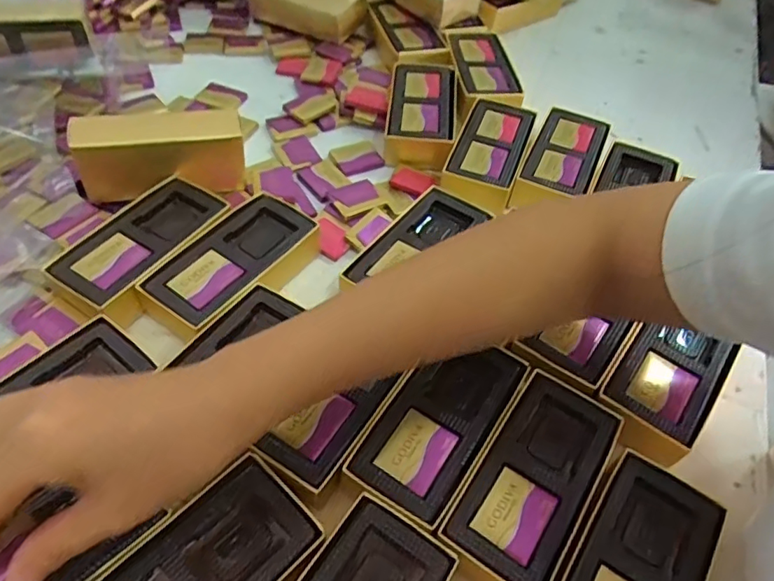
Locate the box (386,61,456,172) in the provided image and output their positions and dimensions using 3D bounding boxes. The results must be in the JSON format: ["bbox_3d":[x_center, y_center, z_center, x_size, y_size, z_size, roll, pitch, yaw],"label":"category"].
[{"bbox_3d":[0.031,-0.159,0.499,0.059,0.030,0.122,5,52,0],"label":"box"}]

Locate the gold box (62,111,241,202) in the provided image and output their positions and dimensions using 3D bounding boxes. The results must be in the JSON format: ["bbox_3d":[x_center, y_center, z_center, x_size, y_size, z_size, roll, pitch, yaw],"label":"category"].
[{"bbox_3d":[-0.164,-0.101,0.415,0.116,0.064,0.037,-13,52,-13],"label":"gold box"}]

